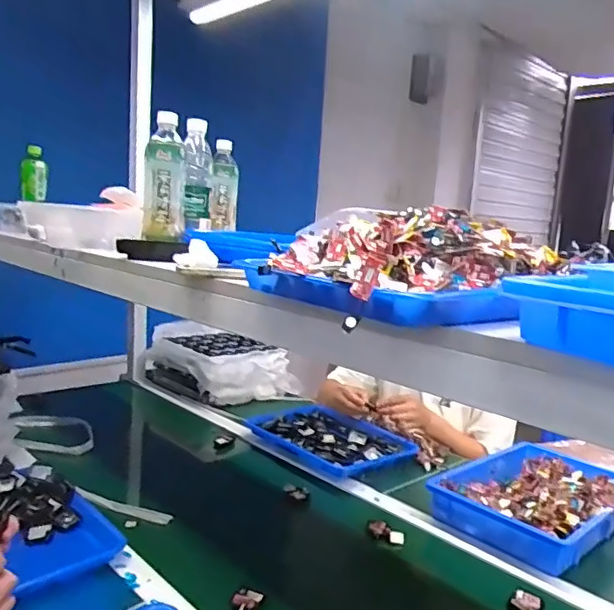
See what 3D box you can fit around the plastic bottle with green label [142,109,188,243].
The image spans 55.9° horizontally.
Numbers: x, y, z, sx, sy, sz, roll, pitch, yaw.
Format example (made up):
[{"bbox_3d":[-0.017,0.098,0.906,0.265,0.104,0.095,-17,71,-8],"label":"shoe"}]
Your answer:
[{"bbox_3d":[-0.209,-0.188,0.849,0.055,0.182,0.065,2,9,-8],"label":"plastic bottle with green label"}]

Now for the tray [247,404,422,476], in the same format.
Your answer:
[{"bbox_3d":[0.047,0.274,1.202,0.223,0.036,0.299,-3,10,-36],"label":"tray"}]

